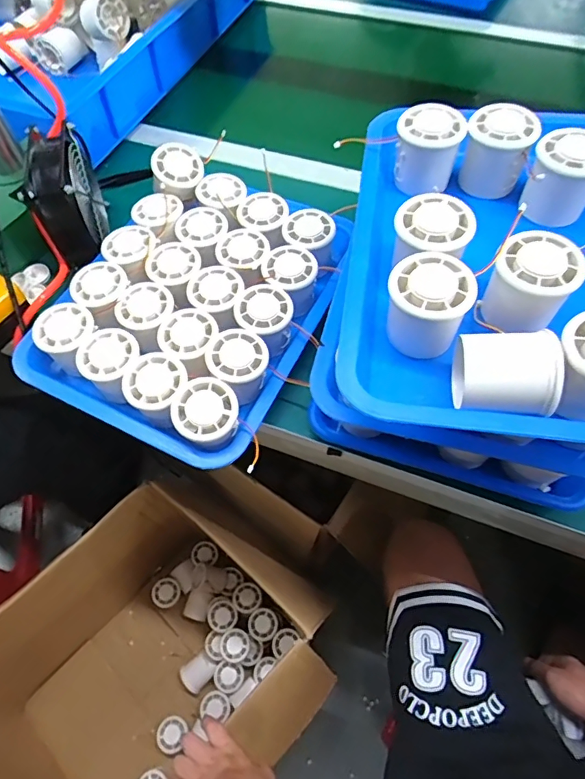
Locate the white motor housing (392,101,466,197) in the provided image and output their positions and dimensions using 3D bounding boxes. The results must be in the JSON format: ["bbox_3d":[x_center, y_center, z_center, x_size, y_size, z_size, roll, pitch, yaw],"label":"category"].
[{"bbox_3d":[0.121,-0.216,0.428,0.059,0.053,0.054,20,63,12],"label":"white motor housing"}]

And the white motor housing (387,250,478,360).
[{"bbox_3d":[0.094,-0.057,0.343,0.054,0.057,0.052,22,63,13],"label":"white motor housing"}]

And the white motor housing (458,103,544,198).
[{"bbox_3d":[0.181,-0.209,0.430,0.058,0.069,0.056,20,63,12],"label":"white motor housing"}]

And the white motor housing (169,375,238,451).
[{"bbox_3d":[-0.076,0.025,0.432,0.055,0.046,0.053,0,60,1],"label":"white motor housing"}]

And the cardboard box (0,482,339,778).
[{"bbox_3d":[-0.272,0.524,0.793,0.450,0.416,0.645,39,68,20],"label":"cardboard box"}]

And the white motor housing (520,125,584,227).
[{"bbox_3d":[0.223,-0.172,0.401,0.054,0.060,0.062,29,65,16],"label":"white motor housing"}]

